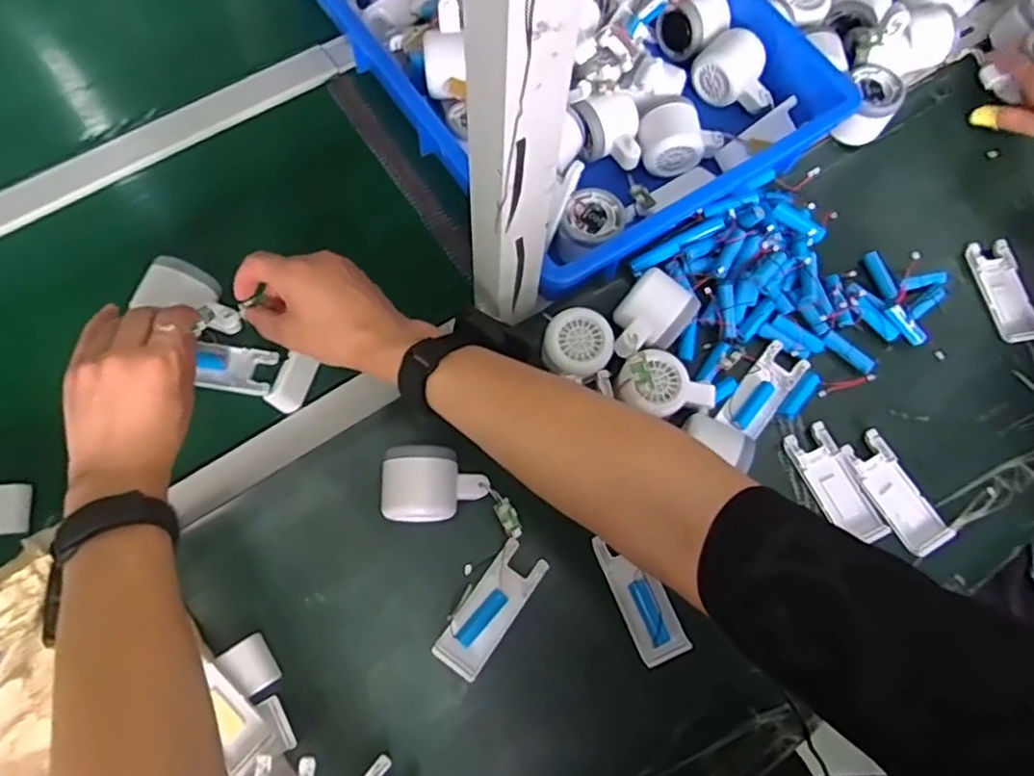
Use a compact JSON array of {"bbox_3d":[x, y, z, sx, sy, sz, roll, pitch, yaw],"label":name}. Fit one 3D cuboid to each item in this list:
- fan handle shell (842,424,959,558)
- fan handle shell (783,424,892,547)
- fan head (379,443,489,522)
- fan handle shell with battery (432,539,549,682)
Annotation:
[{"bbox_3d":[0.321,0.089,0.546,0.043,0.010,0.105,-28,75,-11],"label":"fan handle shell"},{"bbox_3d":[0.272,0.082,0.547,0.040,0.010,0.104,-27,75,-11],"label":"fan handle shell"},{"bbox_3d":[-0.064,0.076,0.507,0.080,0.034,0.057,0,72,-3],"label":"fan head"},{"bbox_3d":[-0.020,0.173,0.504,0.040,0.013,0.103,34,73,8],"label":"fan handle shell with battery"}]

